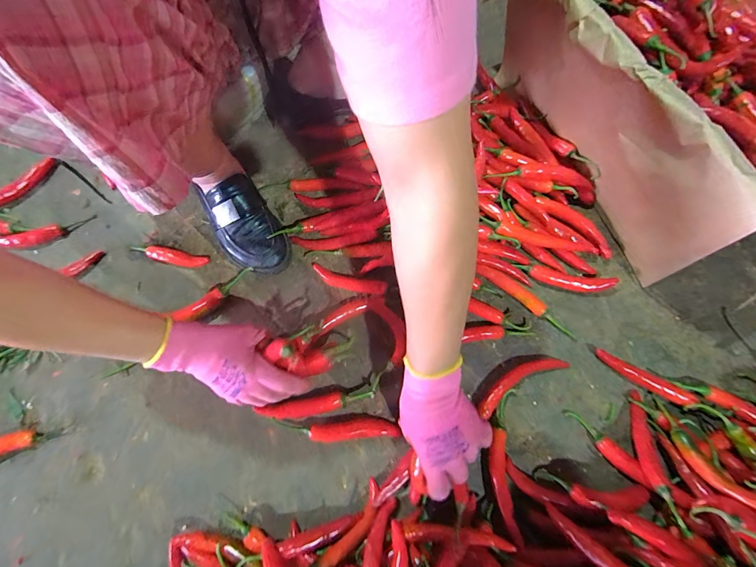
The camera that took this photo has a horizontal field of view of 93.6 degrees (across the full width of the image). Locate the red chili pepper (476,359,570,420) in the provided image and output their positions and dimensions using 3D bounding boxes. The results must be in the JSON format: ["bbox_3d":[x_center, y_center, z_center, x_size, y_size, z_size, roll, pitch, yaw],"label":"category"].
[{"bbox_3d":[0.198,0.133,0.490,0.139,0.022,0.036,-29,75,-5],"label":"red chili pepper"}]

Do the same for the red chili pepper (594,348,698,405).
[{"bbox_3d":[0.357,0.127,0.481,0.126,0.018,0.020,30,76,9],"label":"red chili pepper"}]

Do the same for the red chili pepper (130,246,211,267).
[{"bbox_3d":[-0.322,-0.043,0.545,0.129,0.017,0.022,12,74,4],"label":"red chili pepper"}]

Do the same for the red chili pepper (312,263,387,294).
[{"bbox_3d":[-0.045,-0.003,0.527,0.115,0.024,0.024,18,74,6],"label":"red chili pepper"}]

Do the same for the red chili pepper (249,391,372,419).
[{"bbox_3d":[-0.083,0.162,0.473,0.150,0.027,0.024,-9,74,-2],"label":"red chili pepper"}]

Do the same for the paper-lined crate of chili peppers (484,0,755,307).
[{"bbox_3d":[0.422,-0.265,0.504,0.302,0.217,0.502,-24,74,-7],"label":"paper-lined crate of chili peppers"}]

